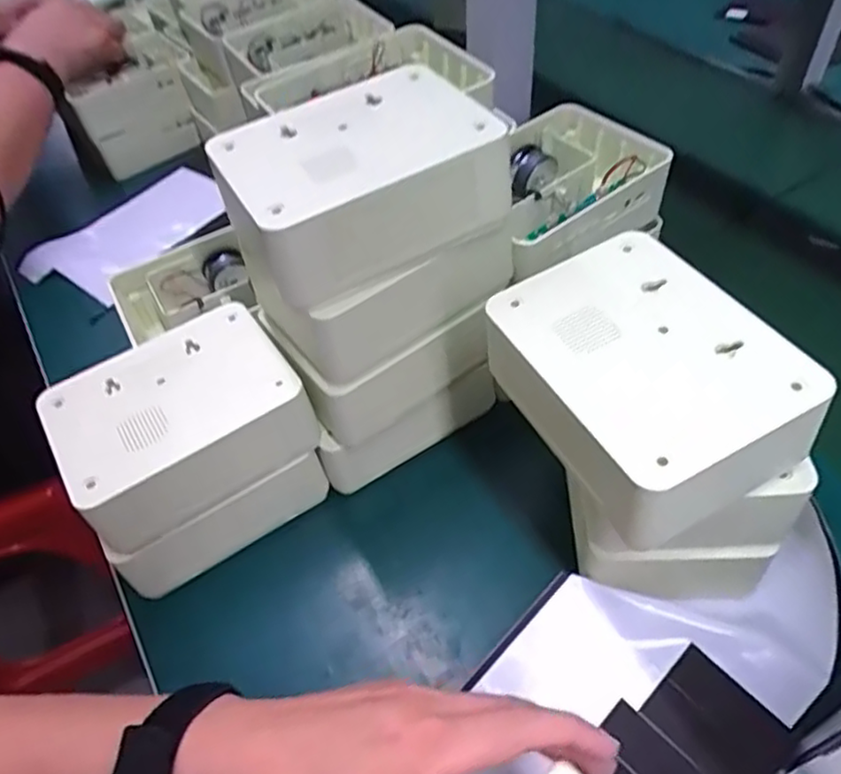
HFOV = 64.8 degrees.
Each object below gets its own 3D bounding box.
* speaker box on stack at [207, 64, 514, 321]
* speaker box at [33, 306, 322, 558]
[{"bbox_3d":[-0.035,-0.110,0.361,0.143,0.063,0.096,-24,51,-14],"label":"speaker box on stack"},{"bbox_3d":[-0.149,0.021,0.415,0.135,0.053,0.100,-30,53,-19],"label":"speaker box"}]

